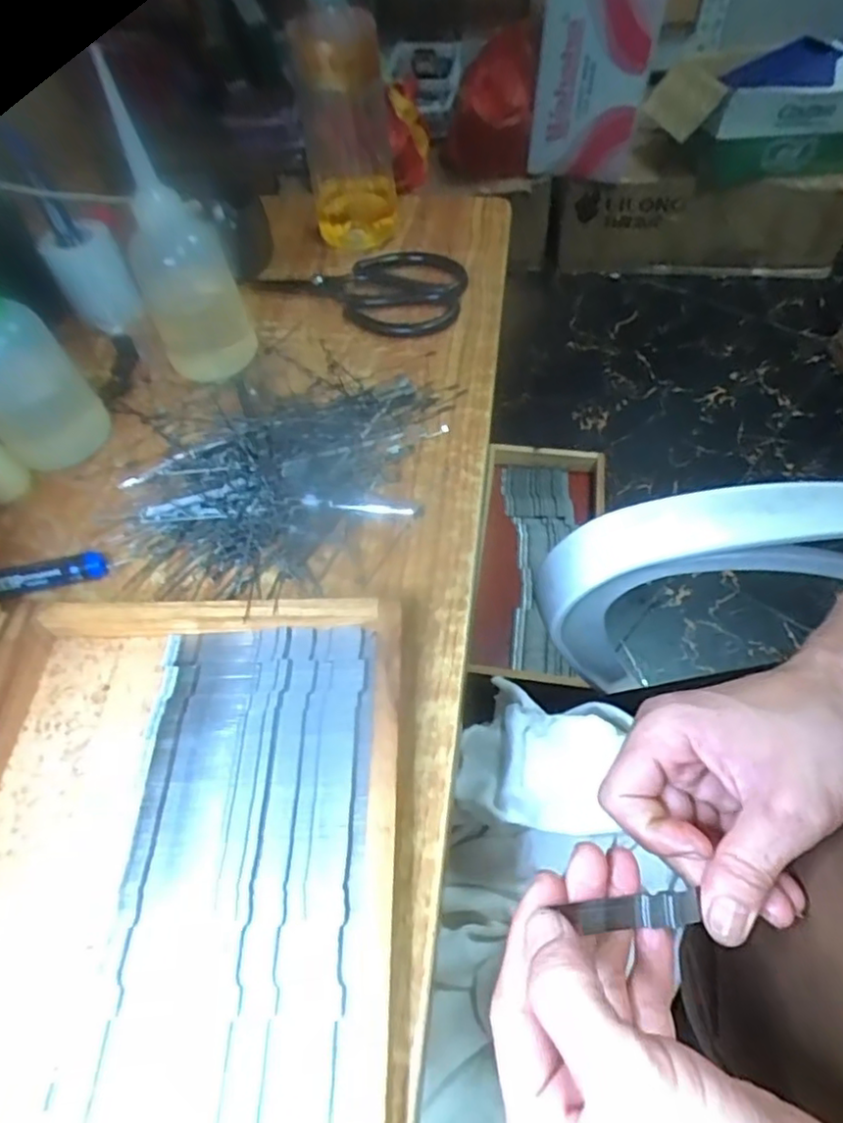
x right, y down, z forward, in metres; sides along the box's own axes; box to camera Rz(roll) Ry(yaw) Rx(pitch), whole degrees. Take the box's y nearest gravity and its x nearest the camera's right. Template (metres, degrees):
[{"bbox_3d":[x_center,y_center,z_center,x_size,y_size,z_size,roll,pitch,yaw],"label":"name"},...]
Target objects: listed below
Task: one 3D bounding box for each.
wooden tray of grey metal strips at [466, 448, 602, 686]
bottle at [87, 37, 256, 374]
[{"bbox_3d":[0.195,-0.006,1.003,0.202,0.050,0.443,5,55,7],"label":"wooden tray of grey metal strips"},{"bbox_3d":[-0.156,-0.197,0.404,0.064,0.162,0.052,-17,55,-8],"label":"bottle"}]

